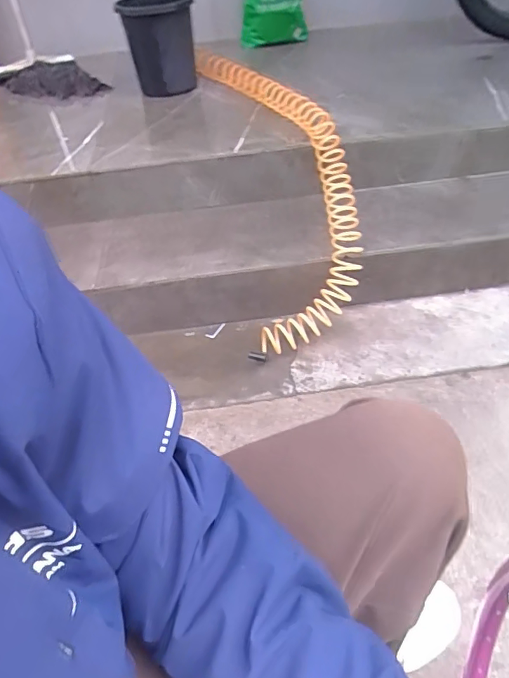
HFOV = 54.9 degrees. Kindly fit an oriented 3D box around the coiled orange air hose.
[{"bbox_3d":[0.033,-0.602,1.556,0.339,0.318,1.351,-8,44,-2],"label":"coiled orange air hose"}]

